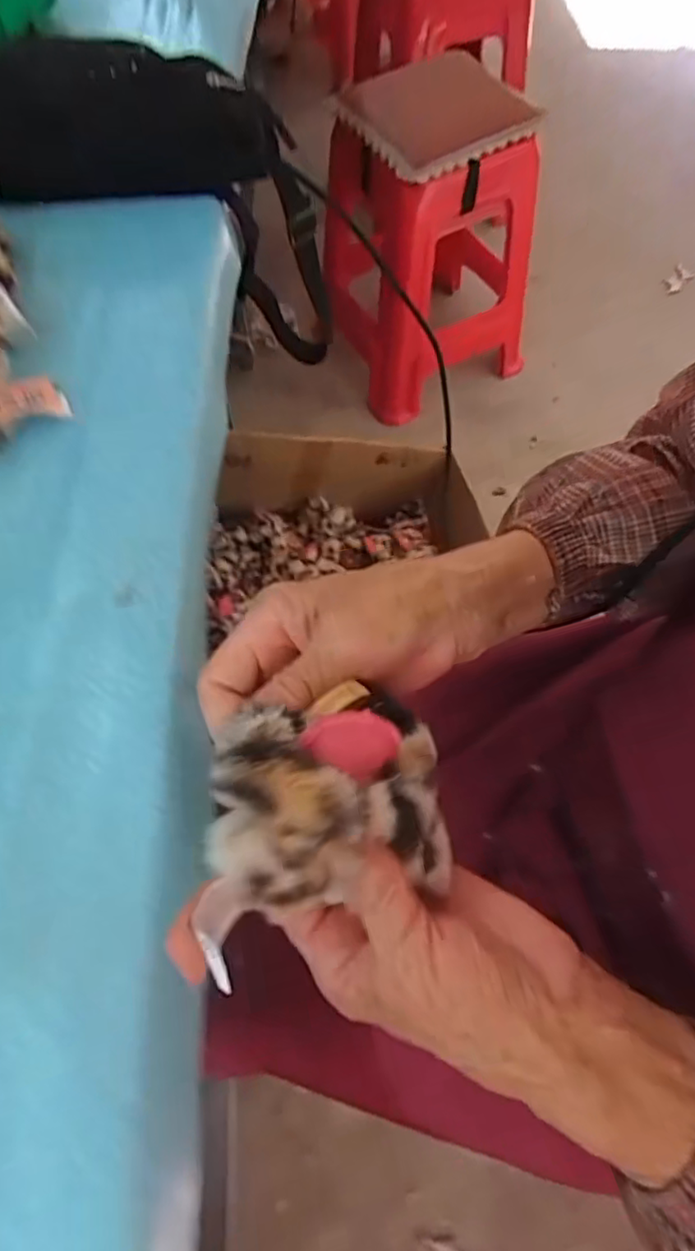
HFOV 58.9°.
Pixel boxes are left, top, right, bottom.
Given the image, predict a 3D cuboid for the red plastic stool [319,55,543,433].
[{"bbox_3d":[0.167,-0.776,1.256,0.367,0.471,0.388,-21,64,-8],"label":"red plastic stool"}]

